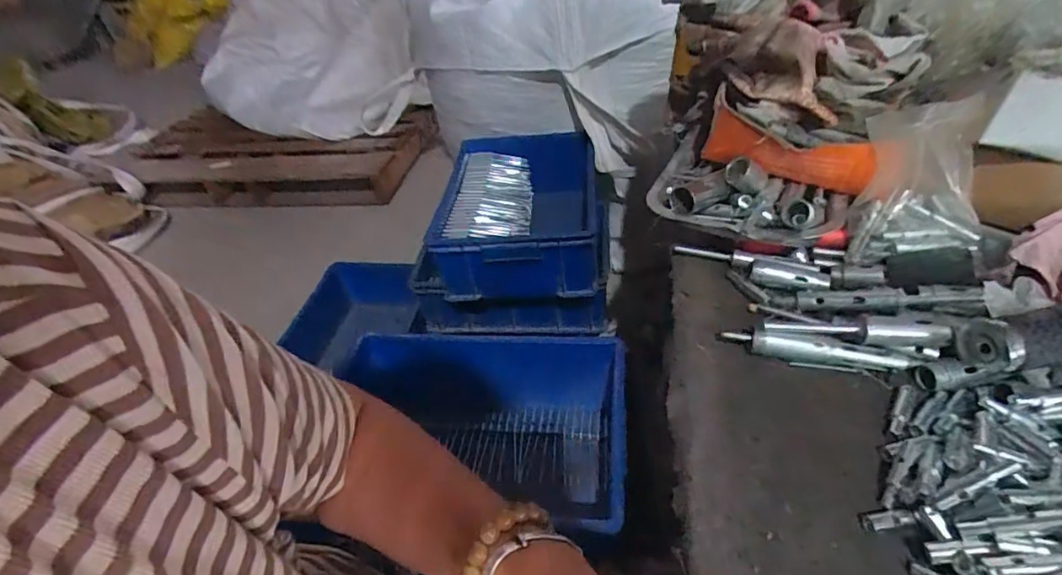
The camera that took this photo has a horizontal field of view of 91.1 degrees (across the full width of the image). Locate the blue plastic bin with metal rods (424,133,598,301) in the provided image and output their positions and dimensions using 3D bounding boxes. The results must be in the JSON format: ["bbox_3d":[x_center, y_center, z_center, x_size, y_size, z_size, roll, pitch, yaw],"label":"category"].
[{"bbox_3d":[-0.018,-0.150,1.002,0.283,0.128,0.370,-2,40,7],"label":"blue plastic bin with metal rods"}]

